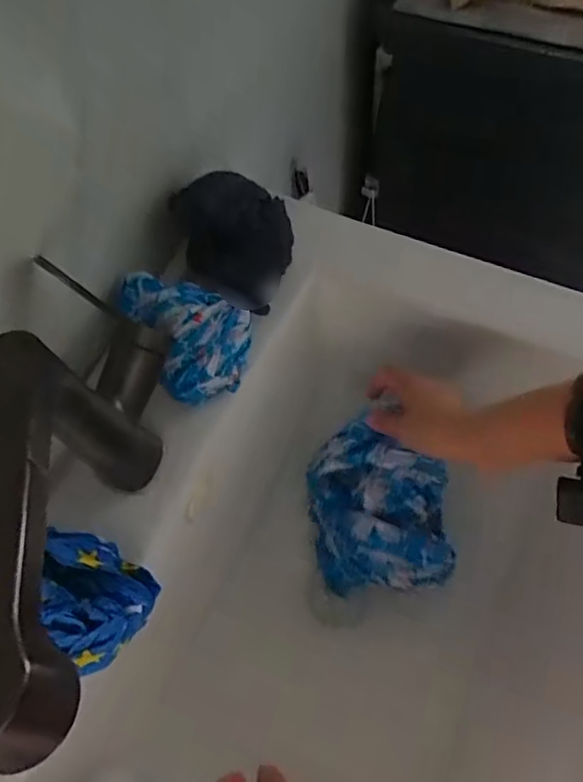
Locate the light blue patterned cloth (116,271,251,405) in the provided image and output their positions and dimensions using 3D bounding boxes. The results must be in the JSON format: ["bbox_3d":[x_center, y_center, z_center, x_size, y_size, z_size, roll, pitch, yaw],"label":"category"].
[{"bbox_3d":[-0.093,-0.044,0.476,0.109,0.077,0.078,29,69,16],"label":"light blue patterned cloth"}]

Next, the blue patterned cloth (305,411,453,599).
[{"bbox_3d":[0.081,0.106,0.533,0.125,0.097,0.138,-2,64,3],"label":"blue patterned cloth"}]

